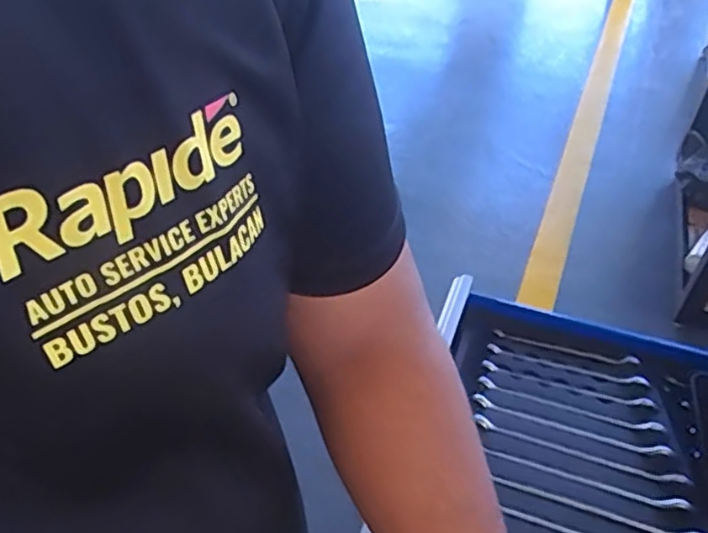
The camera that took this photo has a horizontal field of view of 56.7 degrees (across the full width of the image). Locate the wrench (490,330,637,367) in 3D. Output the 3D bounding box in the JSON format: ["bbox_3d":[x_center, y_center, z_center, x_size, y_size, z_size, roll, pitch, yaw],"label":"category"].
[{"bbox_3d":[0.220,0.088,0.687,0.146,0.009,0.016,10,46,12],"label":"wrench"}]

